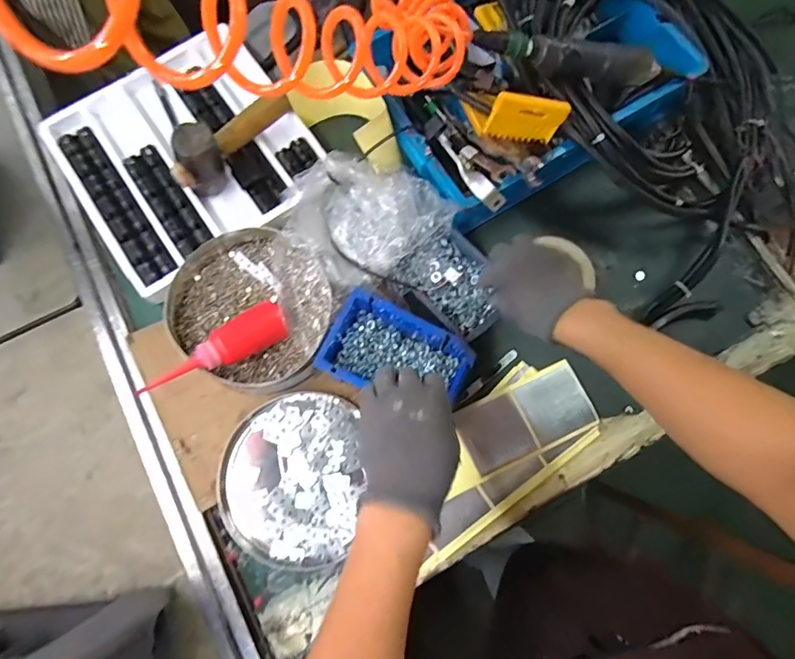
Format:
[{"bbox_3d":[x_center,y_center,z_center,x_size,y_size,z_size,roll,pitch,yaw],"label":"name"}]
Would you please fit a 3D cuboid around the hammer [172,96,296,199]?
[{"bbox_3d":[-0.212,-0.248,0.592,0.045,0.096,0.179,34,79,8],"label":"hammer"}]

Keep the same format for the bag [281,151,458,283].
[{"bbox_3d":[-0.050,-0.146,0.562,0.170,0.060,0.175,-39,79,-8],"label":"bag"}]

